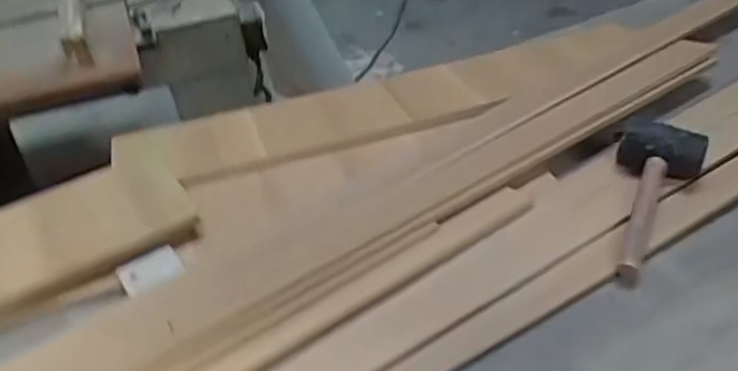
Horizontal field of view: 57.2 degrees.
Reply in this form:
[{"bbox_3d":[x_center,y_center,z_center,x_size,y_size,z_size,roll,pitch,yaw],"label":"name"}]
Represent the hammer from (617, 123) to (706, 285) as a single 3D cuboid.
[{"bbox_3d":[0.351,0.009,0.893,0.108,0.066,0.231,21,59,33],"label":"hammer"}]

